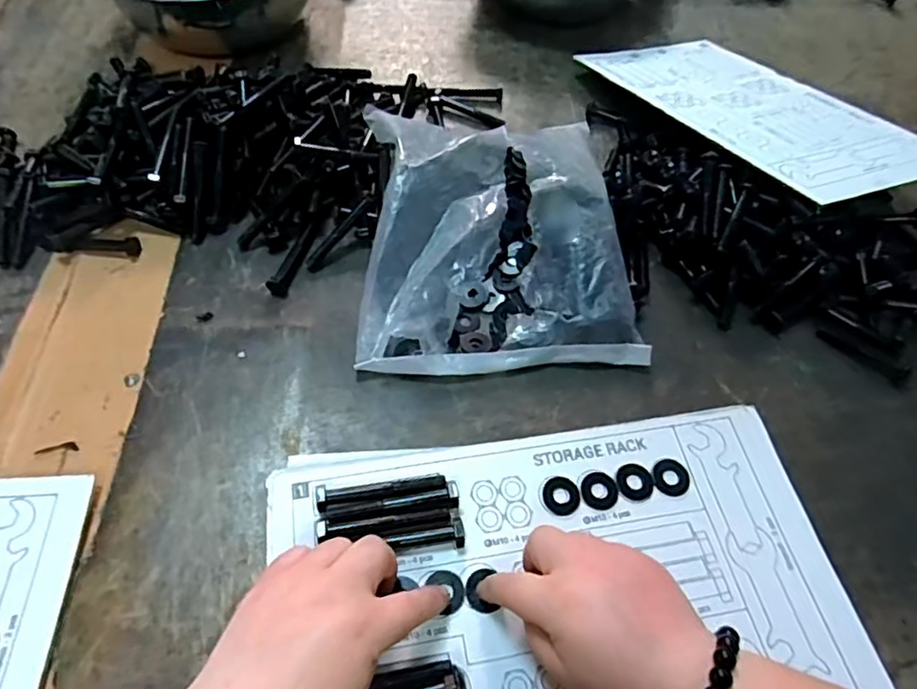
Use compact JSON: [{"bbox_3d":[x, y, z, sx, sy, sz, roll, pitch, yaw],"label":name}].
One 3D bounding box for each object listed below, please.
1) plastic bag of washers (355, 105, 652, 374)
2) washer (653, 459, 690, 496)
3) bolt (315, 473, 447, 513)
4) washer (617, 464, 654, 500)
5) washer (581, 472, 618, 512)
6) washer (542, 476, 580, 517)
[{"bbox_3d":[0.026,-0.098,0.495,0.213,0.066,0.246,-3,57,-5],"label":"plastic bag of washers"},{"bbox_3d":[0.140,0.086,0.392,0.023,0.004,0.023,1,57,-2],"label":"washer"},{"bbox_3d":[-0.048,0.090,0.378,0.079,0.013,0.014,-11,58,-10],"label":"bolt"},{"bbox_3d":[0.114,0.089,0.391,0.024,0.004,0.023,1,57,-2],"label":"washer"},{"bbox_3d":[0.091,0.094,0.385,0.023,0.004,0.024,1,57,-2],"label":"washer"},{"bbox_3d":[0.066,0.096,0.383,0.023,0.004,0.024,1,57,-2],"label":"washer"}]

